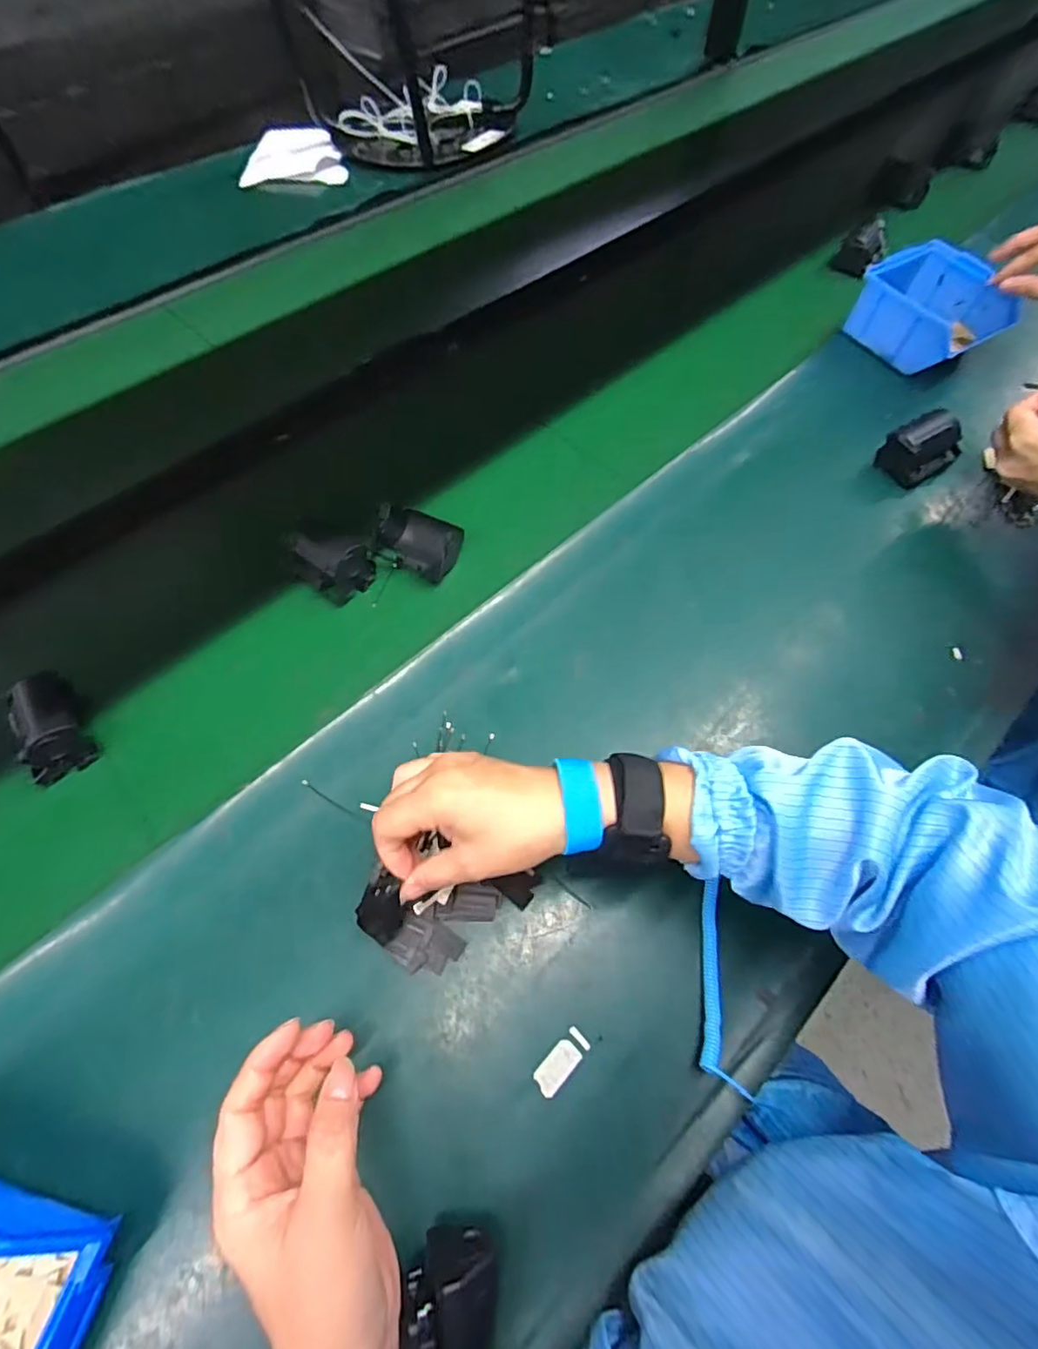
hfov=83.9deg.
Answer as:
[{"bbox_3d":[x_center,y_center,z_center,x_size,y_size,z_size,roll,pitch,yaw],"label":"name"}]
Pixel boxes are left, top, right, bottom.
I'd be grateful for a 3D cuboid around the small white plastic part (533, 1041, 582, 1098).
[{"bbox_3d":[0.023,0.231,0.338,0.015,0.004,0.030,41,69,19],"label":"small white plastic part"}]

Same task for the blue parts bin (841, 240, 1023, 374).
[{"bbox_3d":[0.449,-0.405,0.644,0.128,0.066,0.141,-27,65,-15],"label":"blue parts bin"}]

